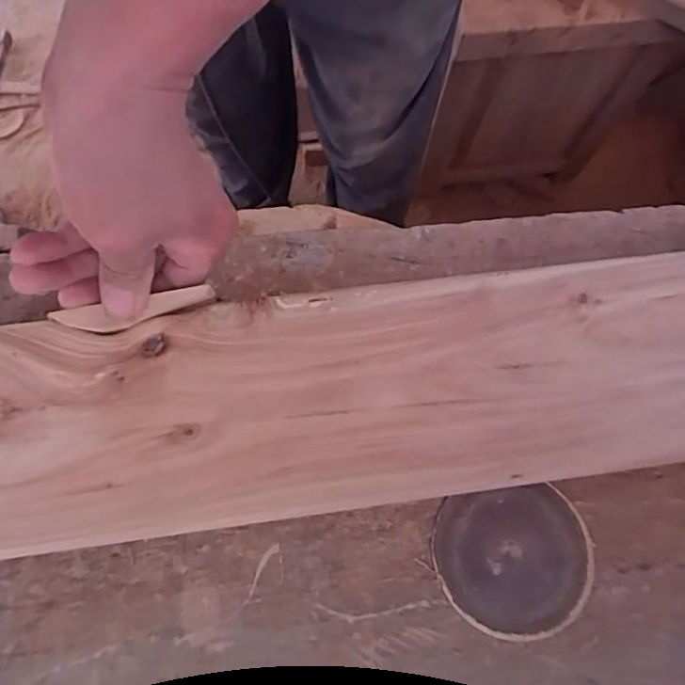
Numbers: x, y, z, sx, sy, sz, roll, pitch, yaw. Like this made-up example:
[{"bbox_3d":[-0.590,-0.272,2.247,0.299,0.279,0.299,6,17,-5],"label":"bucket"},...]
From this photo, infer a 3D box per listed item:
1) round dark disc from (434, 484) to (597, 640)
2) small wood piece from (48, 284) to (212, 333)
[{"bbox_3d":[0.104,0.132,0.322,0.092,0.005,0.083,-8,73,-3],"label":"round dark disc"},{"bbox_3d":[-0.111,-0.016,0.284,0.085,0.009,0.014,-11,73,-1],"label":"small wood piece"}]

